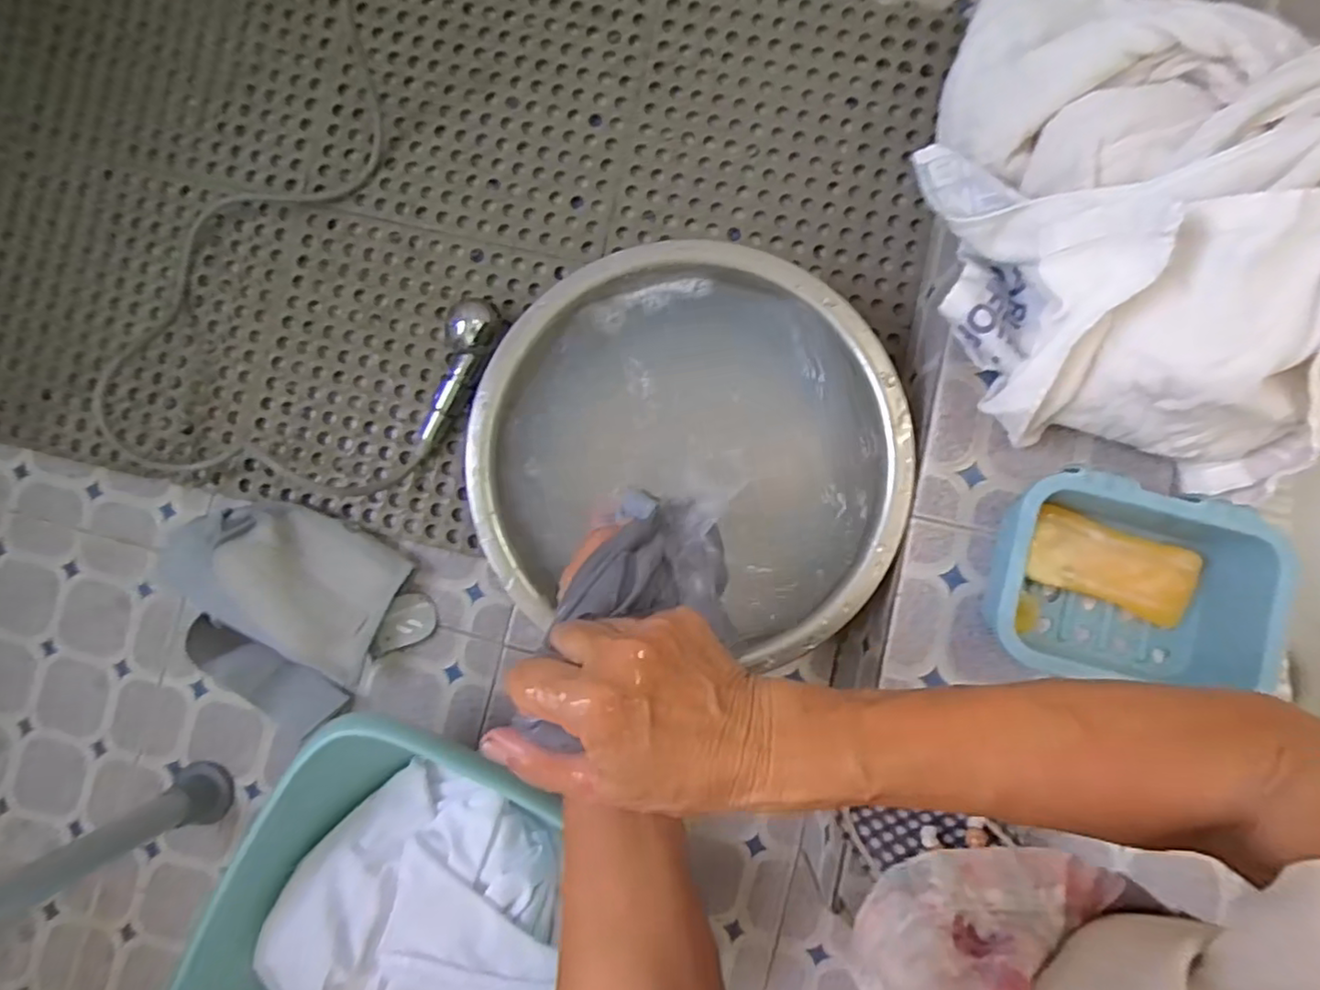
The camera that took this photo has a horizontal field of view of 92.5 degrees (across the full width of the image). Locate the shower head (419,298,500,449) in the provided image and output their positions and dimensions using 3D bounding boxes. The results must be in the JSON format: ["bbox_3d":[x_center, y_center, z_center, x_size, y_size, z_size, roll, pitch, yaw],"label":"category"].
[{"bbox_3d":[-0.176,-0.101,0.557,0.044,0.043,0.139,18,88,4],"label":"shower head"}]

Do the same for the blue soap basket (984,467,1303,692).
[{"bbox_3d":[0.309,0.056,0.422,0.175,0.061,0.119,12,87,2],"label":"blue soap basket"}]

